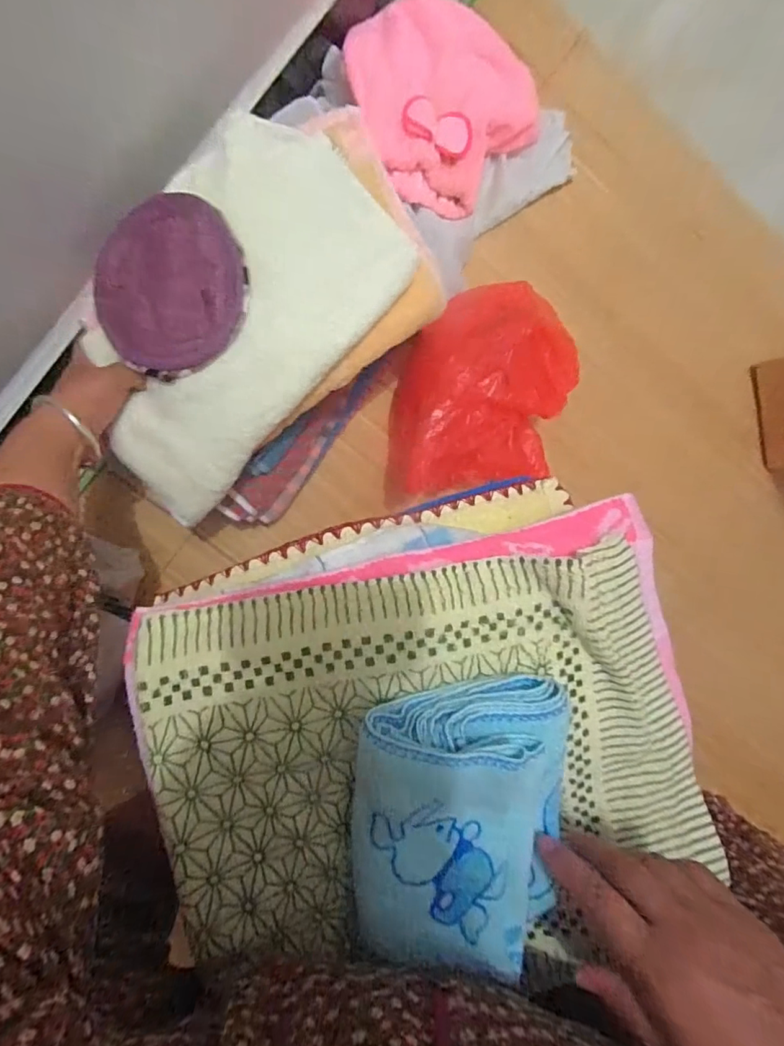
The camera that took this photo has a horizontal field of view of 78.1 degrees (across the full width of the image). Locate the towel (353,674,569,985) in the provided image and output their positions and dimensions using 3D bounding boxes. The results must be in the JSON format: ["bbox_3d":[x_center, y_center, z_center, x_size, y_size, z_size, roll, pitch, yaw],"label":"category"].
[{"bbox_3d":[0.044,0.187,0.288,0.131,0.046,0.173,1,94,-7],"label":"towel"}]

